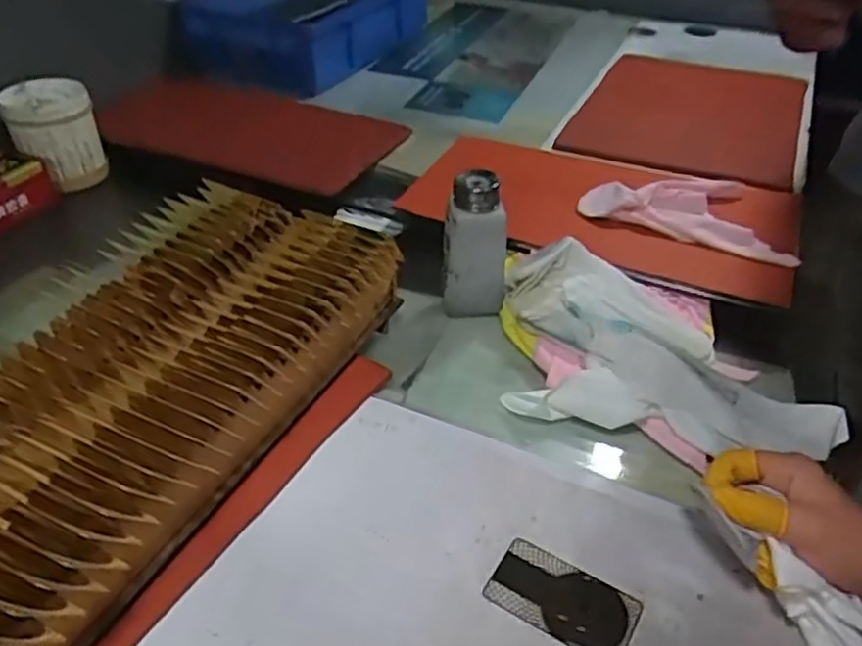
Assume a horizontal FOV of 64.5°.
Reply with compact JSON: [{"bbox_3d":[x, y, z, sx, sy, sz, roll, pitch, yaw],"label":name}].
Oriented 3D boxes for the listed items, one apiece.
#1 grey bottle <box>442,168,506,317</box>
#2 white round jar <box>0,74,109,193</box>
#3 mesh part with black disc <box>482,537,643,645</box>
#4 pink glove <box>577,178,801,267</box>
[{"bbox_3d":[0.039,-0.065,0.603,0.053,0.131,0.039,1,39,-1],"label":"grey bottle"},{"bbox_3d":[-0.442,-0.224,0.807,0.094,0.104,0.092,-17,43,-23],"label":"white round jar"},{"bbox_3d":[0.079,0.167,0.413,0.085,0.004,0.048,22,43,23],"label":"mesh part with black disc"},{"bbox_3d":[0.268,-0.122,0.700,0.202,0.031,0.106,19,42,20],"label":"pink glove"}]

